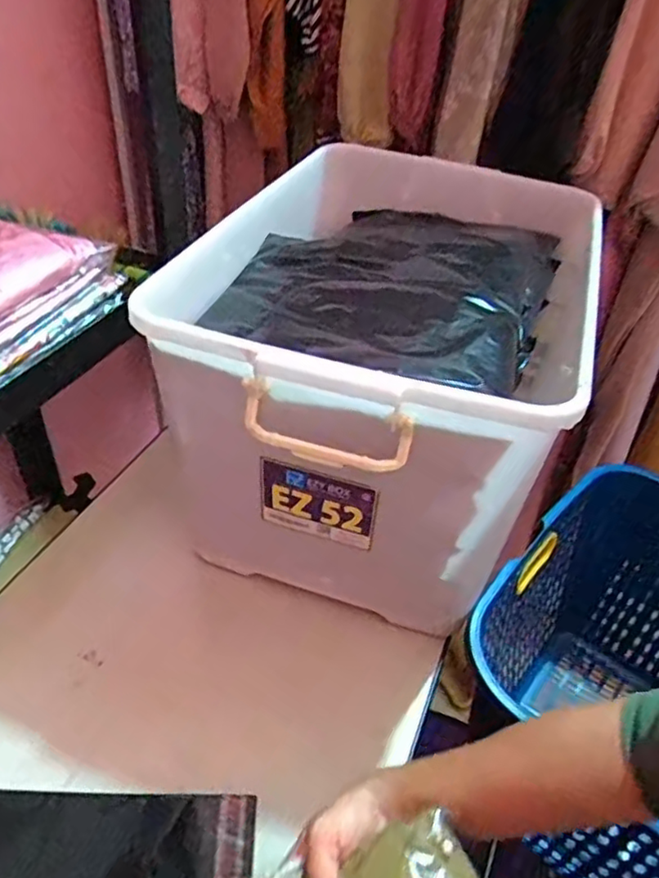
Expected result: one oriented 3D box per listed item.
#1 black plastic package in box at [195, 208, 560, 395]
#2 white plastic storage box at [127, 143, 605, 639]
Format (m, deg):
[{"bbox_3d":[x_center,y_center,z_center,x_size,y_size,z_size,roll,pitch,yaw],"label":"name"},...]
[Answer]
[{"bbox_3d":[0.087,-0.190,0.698,0.295,0.060,0.432,17,42,15],"label":"black plastic package in box"},{"bbox_3d":[0.089,-0.099,0.741,0.352,0.295,0.551,15,41,13],"label":"white plastic storage box"}]

